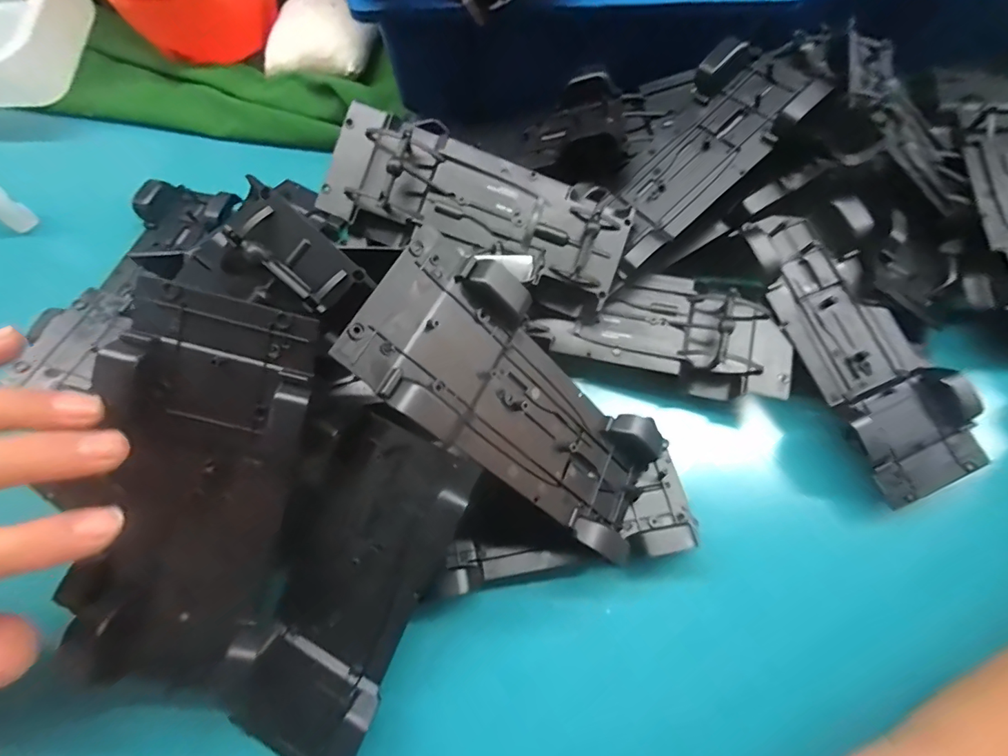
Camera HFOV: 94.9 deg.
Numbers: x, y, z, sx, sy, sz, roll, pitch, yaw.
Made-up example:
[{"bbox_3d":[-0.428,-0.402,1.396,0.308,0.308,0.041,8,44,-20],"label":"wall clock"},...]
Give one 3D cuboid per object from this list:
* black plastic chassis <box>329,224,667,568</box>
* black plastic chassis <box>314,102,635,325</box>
[{"bbox_3d":[0.015,0.017,0.228,0.189,0.024,0.077,42,69,-30],"label":"black plastic chassis"},{"bbox_3d":[-0.017,-0.110,0.302,0.193,0.033,0.086,19,89,-1],"label":"black plastic chassis"}]

